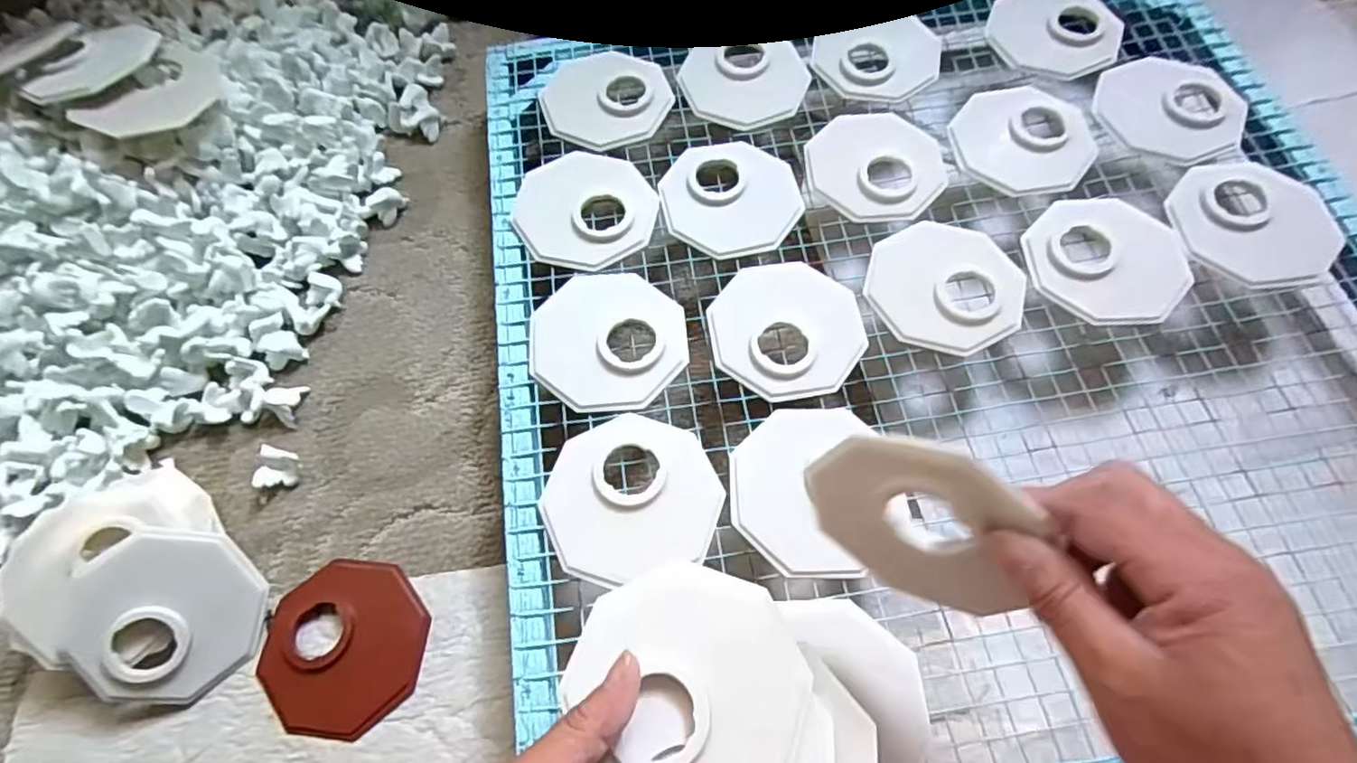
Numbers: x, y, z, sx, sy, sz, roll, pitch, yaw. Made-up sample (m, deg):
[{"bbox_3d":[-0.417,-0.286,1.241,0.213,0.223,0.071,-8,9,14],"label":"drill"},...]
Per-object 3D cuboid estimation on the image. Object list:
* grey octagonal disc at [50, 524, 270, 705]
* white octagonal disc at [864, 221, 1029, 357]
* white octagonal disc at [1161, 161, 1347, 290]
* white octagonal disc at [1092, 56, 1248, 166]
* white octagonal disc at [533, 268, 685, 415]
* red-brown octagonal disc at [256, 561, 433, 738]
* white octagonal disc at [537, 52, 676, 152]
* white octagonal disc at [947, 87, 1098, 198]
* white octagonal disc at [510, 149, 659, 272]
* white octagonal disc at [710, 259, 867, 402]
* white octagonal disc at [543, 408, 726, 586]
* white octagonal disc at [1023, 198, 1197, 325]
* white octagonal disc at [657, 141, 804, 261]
[{"bbox_3d":[-0.312,0.143,0.402,0.101,0.014,0.100,-40,103,-13],"label":"grey octagonal disc"},{"bbox_3d":[0.180,-0.067,0.446,0.099,0.005,0.099,-27,67,-10],"label":"white octagonal disc"},{"bbox_3d":[0.396,-0.111,0.453,0.102,0.011,0.102,-41,70,-16],"label":"white octagonal disc"},{"bbox_3d":[0.375,-0.210,0.500,0.096,0.012,0.096,-21,66,-8],"label":"white octagonal disc"},{"bbox_3d":[-0.047,-0.029,0.433,0.100,0.008,0.099,35,71,16],"label":"white octagonal disc"},{"bbox_3d":[-0.211,0.166,0.416,0.100,0.007,0.101,4,65,4],"label":"red-brown octagonal disc"},{"bbox_3d":[-0.060,-0.230,0.526,0.100,0.007,0.100,-21,66,-8],"label":"white octagonal disc"},{"bbox_3d":[0.262,-0.183,0.496,0.106,0.014,0.099,-10,65,-3],"label":"white octagonal disc"},{"bbox_3d":[-0.068,-0.129,0.481,0.102,0.007,0.105,3,65,3],"label":"white octagonal disc"},{"bbox_3d":[0.072,-0.036,0.436,0.099,0.005,0.098,30,70,15],"label":"white octagonal disc"},{"bbox_3d":[-0.028,0.065,0.389,0.100,0.008,0.095,-14,65,-5],"label":"white octagonal disc"},{"bbox_3d":[0.290,-0.084,0.446,0.099,0.009,0.094,39,72,18],"label":"white octagonal disc"},{"bbox_3d":[0.038,-0.138,0.485,0.100,0.007,0.102,-10,65,-3],"label":"white octagonal disc"}]

